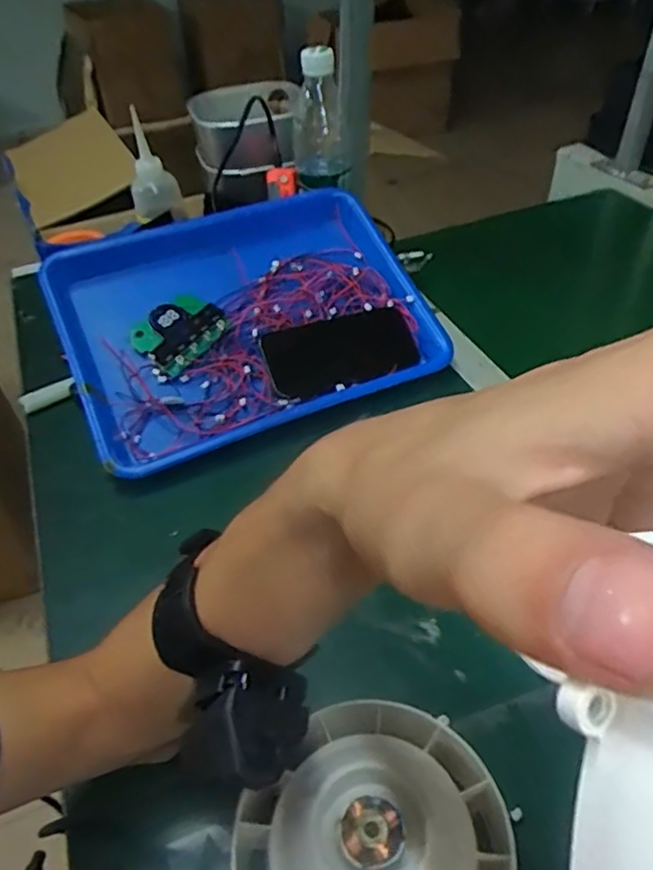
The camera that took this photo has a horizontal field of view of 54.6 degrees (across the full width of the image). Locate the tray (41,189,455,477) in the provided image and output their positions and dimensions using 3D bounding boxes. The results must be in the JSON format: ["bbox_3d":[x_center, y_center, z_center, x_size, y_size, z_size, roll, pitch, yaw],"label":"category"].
[{"bbox_3d":[-0.074,-0.105,0.625,0.346,0.073,0.243,-18,65,-14],"label":"tray"}]

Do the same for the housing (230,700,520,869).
[{"bbox_3d":[0.021,0.202,0.301,0.130,0.066,0.127,-2,43,2],"label":"housing"}]

